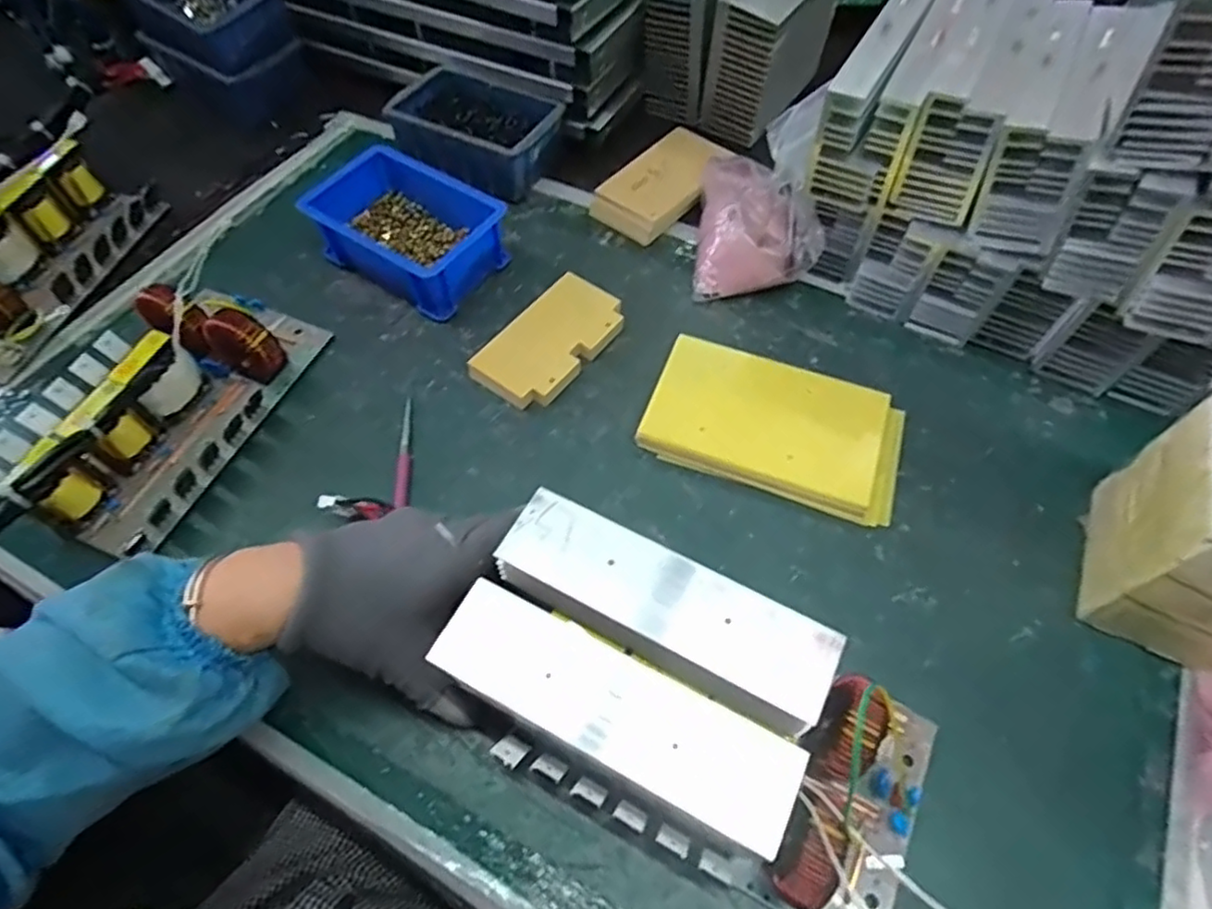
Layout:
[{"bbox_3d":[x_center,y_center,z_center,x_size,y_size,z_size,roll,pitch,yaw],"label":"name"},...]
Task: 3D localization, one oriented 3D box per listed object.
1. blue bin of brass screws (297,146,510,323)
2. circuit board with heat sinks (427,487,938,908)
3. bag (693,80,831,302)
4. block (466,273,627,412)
[{"bbox_3d":[-0.160,-0.185,0.538,0.148,0.058,0.100,33,66,18],"label":"blue bin of brass screws"},{"bbox_3d":[0.046,0.132,0.329,0.236,0.094,0.116,22,63,16],"label":"circuit board with heat sinks"},{"bbox_3d":[0.126,-0.206,0.518,0.099,0.107,0.135,7,60,5],"label":"bag"},{"bbox_3d":[-0.044,-0.085,0.500,0.069,0.017,0.114,33,66,18],"label":"block"}]

